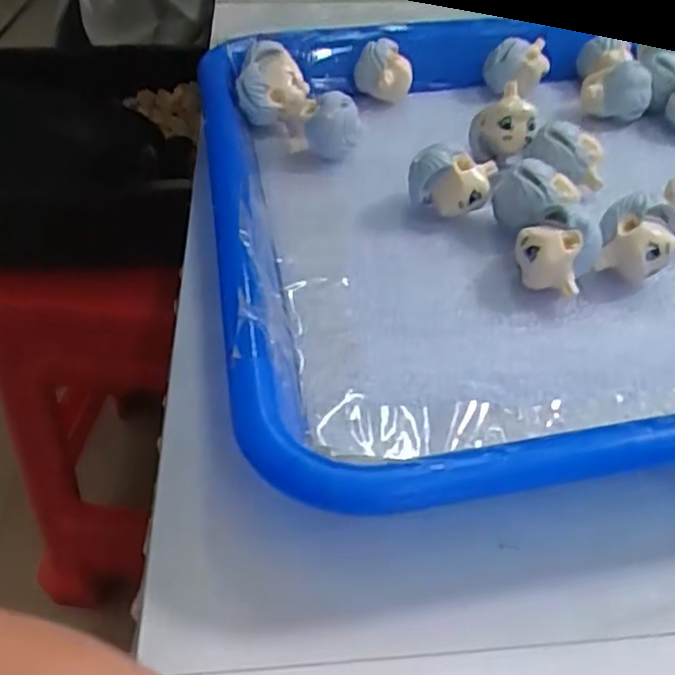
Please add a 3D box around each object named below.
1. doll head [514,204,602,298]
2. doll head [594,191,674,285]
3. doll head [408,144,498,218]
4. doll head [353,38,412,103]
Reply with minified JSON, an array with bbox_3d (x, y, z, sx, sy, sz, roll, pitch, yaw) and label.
[{"bbox_3d":[0.067,-0.027,0.212,0.021,0.026,0.019,32,52,28],"label":"doll head"},{"bbox_3d":[0.096,-0.031,0.219,0.022,0.026,0.023,15,46,15],"label":"doll head"},{"bbox_3d":[0.039,-0.054,0.236,0.028,0.026,0.018,8,44,8],"label":"doll head"},{"bbox_3d":[0.020,-0.118,0.303,0.024,0.023,0.023,5,44,6],"label":"doll head"}]

